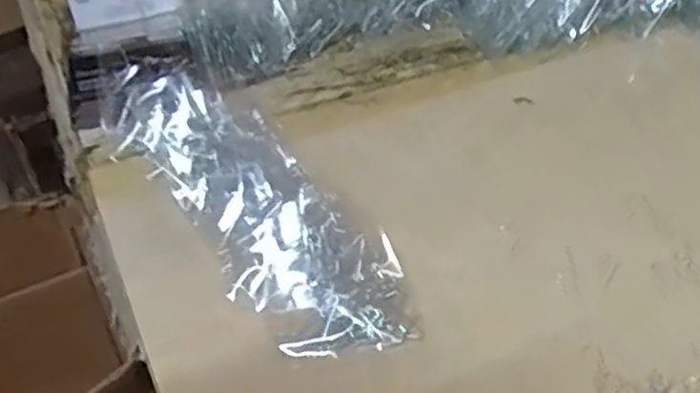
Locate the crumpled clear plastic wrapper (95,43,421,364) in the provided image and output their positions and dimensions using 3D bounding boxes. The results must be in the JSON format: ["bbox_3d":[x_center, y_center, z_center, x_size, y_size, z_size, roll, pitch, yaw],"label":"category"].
[{"bbox_3d":[-0.077,-0.011,0.523,0.102,0.030,0.318,-30,52,-28],"label":"crumpled clear plastic wrapper"}]

